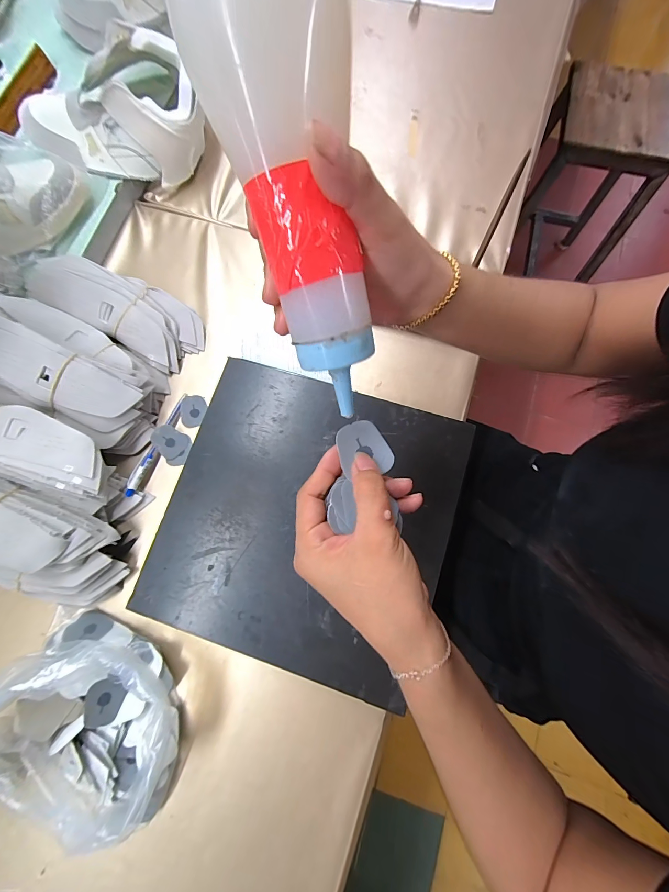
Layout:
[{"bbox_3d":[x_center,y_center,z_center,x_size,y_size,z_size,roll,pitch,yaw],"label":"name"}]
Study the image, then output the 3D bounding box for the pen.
[{"bbox_3d":[-0.216,-0.004,0.412,0.013,0.010,0.135,21,79,4],"label":"pen"}]

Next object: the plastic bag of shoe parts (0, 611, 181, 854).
[{"bbox_3d":[-0.227,0.254,0.322,0.174,0.079,0.126,28,80,5],"label":"plastic bag of shoe parts"}]

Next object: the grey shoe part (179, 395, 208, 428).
[{"bbox_3d":[-0.177,-0.044,0.424,0.030,0.006,0.040,14,79,3],"label":"grey shoe part"}]

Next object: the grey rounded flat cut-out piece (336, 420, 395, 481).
[{"bbox_3d":[0.019,0.001,0.225,0.034,0.004,0.036,-16,79,-3],"label":"grey rounded flat cut-out piece"}]

